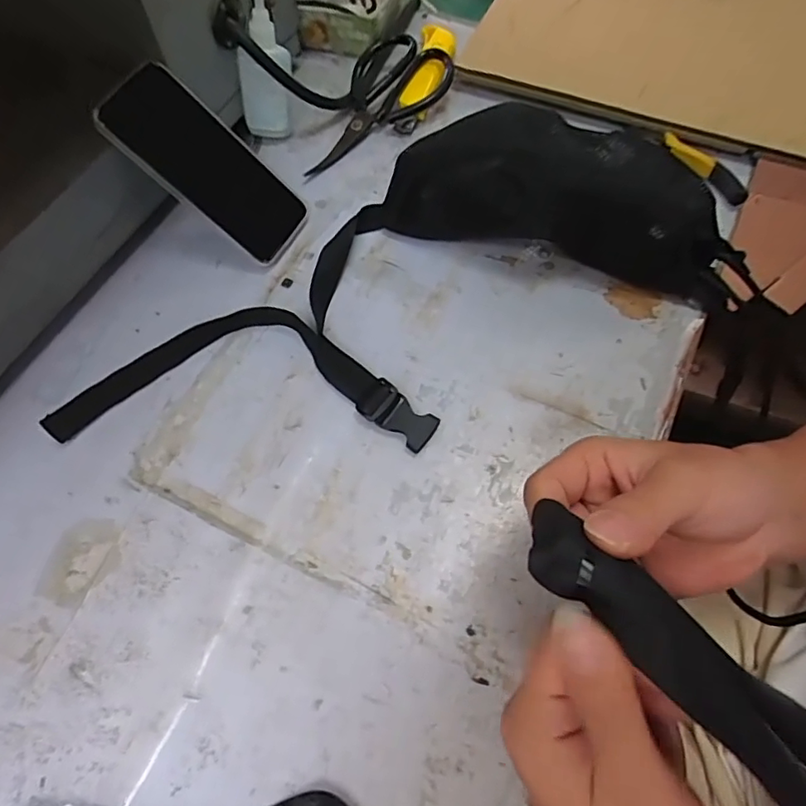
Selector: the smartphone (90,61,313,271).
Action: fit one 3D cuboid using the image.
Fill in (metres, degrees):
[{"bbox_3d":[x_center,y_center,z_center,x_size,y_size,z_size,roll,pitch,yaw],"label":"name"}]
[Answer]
[{"bbox_3d":[-0.157,-0.195,0.453,0.164,0.010,0.080,38,60,-26],"label":"smartphone"}]

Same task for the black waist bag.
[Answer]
[{"bbox_3d":[0.026,-0.109,0.428,0.465,0.072,0.233,-24,66,-9],"label":"black waist bag"}]

